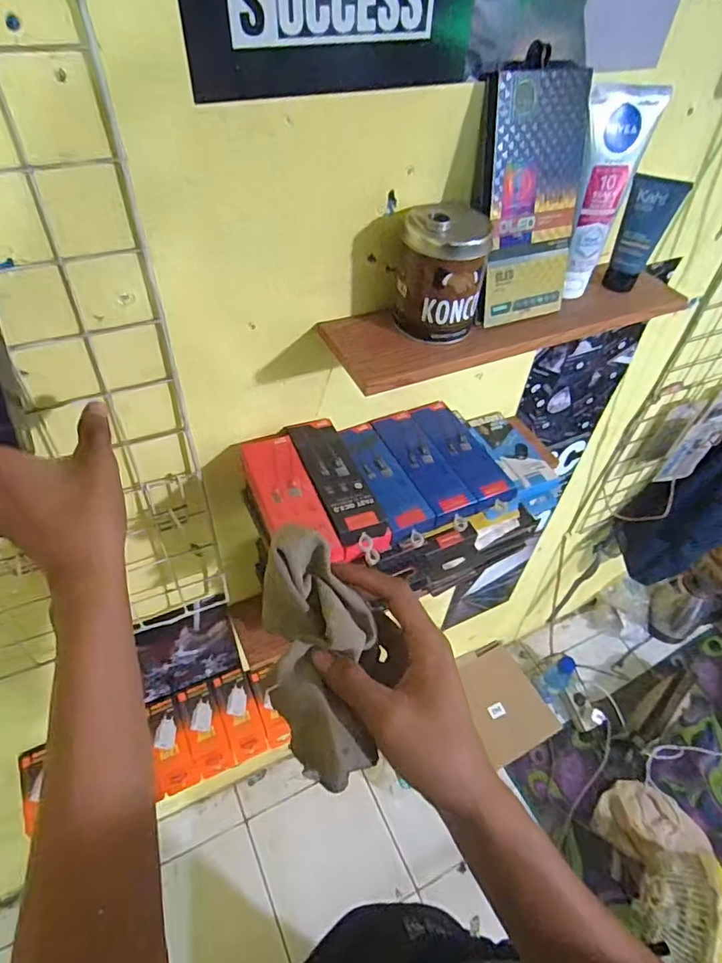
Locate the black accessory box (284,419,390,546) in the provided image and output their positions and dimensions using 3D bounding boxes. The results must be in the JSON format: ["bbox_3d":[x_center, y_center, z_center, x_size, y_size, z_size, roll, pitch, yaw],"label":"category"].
[{"bbox_3d":[-0.027,-0.005,0.538,0.051,0.019,0.151,-17,51,-19],"label":"black accessory box"}]

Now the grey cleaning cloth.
[{"bbox_3d":[-0.025,0.106,0.344,0.066,0.031,0.151,-8,79,-12],"label":"grey cleaning cloth"}]

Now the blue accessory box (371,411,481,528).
[{"bbox_3d":[0.068,-0.019,0.592,0.050,0.016,0.150,-18,52,-20],"label":"blue accessory box"}]

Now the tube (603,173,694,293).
[{"bbox_3d":[0.286,-0.252,0.553,0.047,0.104,0.026,28,51,19],"label":"tube"}]

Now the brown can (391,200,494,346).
[{"bbox_3d":[0.070,-0.186,0.476,0.073,0.097,0.074,3,47,-3],"label":"brown can"}]

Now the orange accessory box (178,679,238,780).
[{"bbox_3d":[-0.242,0.389,0.839,0.057,0.040,0.139,-17,82,-20],"label":"orange accessory box"}]

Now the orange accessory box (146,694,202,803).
[{"bbox_3d":[-0.286,0.400,0.815,0.053,0.030,0.133,-14,77,-17],"label":"orange accessory box"}]

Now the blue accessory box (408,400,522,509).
[{"bbox_3d":[0.113,-0.034,0.610,0.053,0.018,0.153,-15,51,-18],"label":"blue accessory box"}]

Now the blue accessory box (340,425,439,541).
[{"bbox_3d":[0.025,-0.006,0.573,0.047,0.020,0.145,-16,51,-19],"label":"blue accessory box"}]

